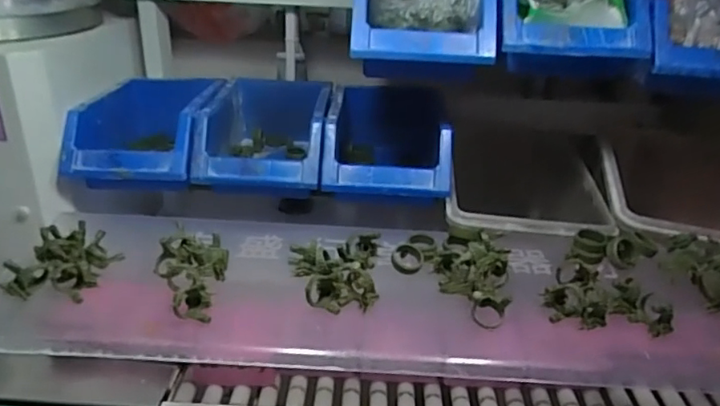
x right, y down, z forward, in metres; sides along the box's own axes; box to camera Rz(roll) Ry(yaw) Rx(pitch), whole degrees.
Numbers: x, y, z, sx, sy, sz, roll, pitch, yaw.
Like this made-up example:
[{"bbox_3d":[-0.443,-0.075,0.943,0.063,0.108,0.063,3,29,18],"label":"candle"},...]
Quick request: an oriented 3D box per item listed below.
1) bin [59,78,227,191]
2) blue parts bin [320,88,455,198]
[{"bbox_3d":[-0.221,-0.081,0.608,0.125,0.075,0.199,2,26,-2],"label":"bin"},{"bbox_3d":[0.028,-0.070,0.591,0.123,0.062,0.181,3,26,0],"label":"blue parts bin"}]

